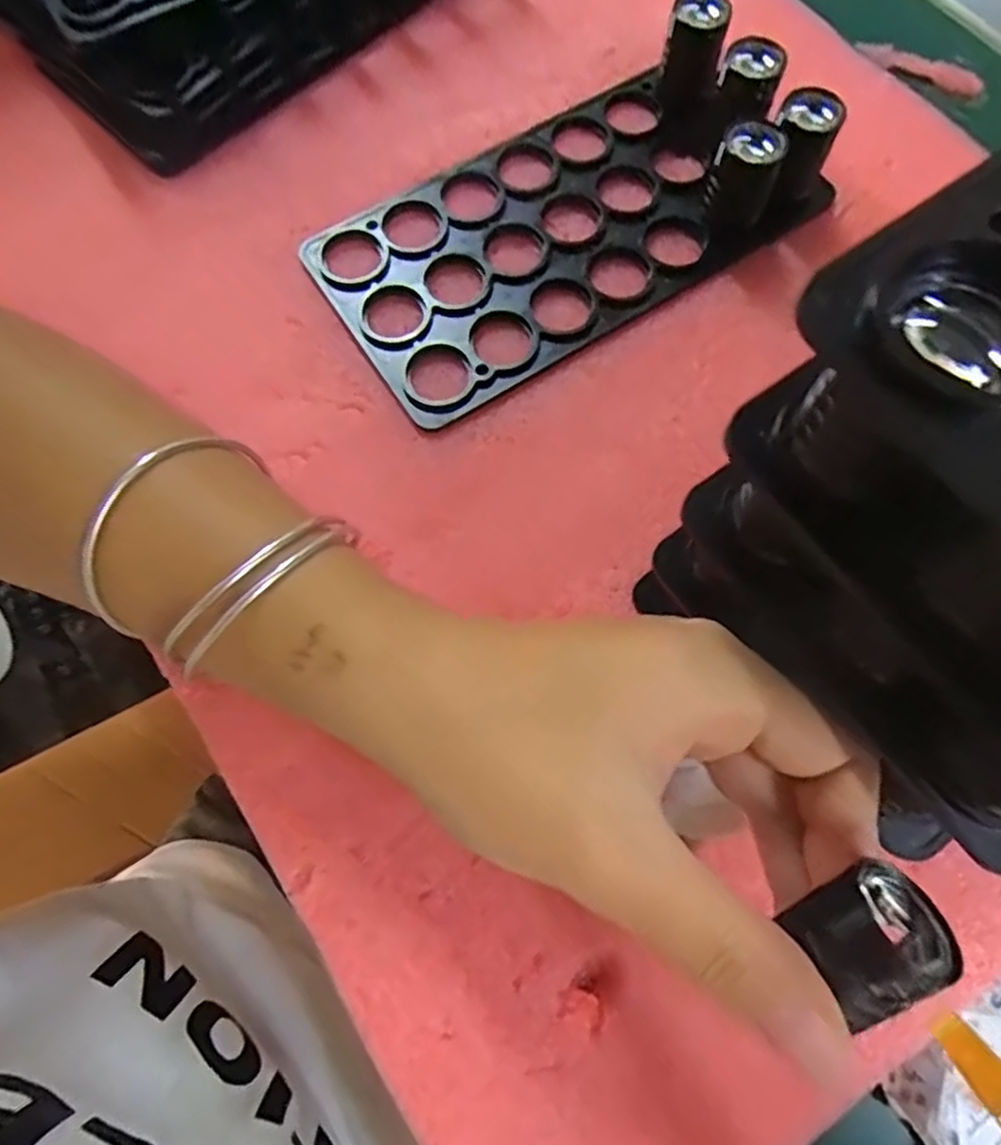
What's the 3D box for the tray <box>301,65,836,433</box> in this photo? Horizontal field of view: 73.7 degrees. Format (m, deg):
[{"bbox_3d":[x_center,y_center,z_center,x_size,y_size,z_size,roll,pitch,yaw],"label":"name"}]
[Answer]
[{"bbox_3d":[0.022,-0.134,0.261,0.179,0.007,0.100,-31,73,-9],"label":"tray"}]

